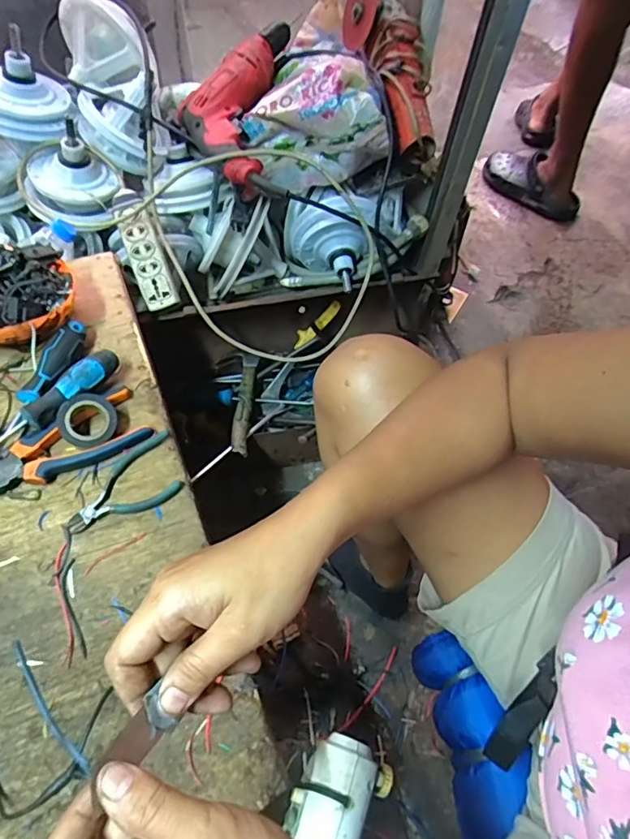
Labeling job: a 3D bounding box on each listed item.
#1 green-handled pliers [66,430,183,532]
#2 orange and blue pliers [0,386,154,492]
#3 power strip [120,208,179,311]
[{"bbox_3d":[-0.191,0.071,0.529,0.128,0.013,0.067,-34,67,-22],"label":"green-handled pliers"},{"bbox_3d":[-0.257,0.031,0.541,0.167,0.021,0.075,-35,68,-22],"label":"orange and blue pliers"},{"bbox_3d":[-0.231,-0.221,0.725,0.051,0.023,0.136,-19,87,-15],"label":"power strip"}]

